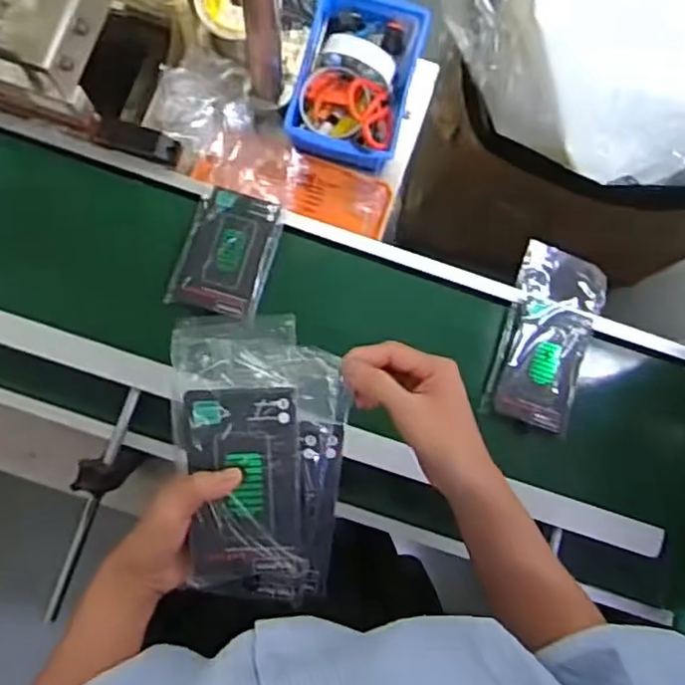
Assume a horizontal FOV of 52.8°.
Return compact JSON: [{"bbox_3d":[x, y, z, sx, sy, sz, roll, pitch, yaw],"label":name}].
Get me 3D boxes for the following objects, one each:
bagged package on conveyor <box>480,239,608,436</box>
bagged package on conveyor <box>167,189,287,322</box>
[{"bbox_3d":[0.228,-0.006,0.769,0.096,0.021,0.199,18,81,-2],"label":"bagged package on conveyor"},{"bbox_3d":[-0.126,-0.097,0.756,0.094,0.014,0.136,17,81,-2],"label":"bagged package on conveyor"}]

